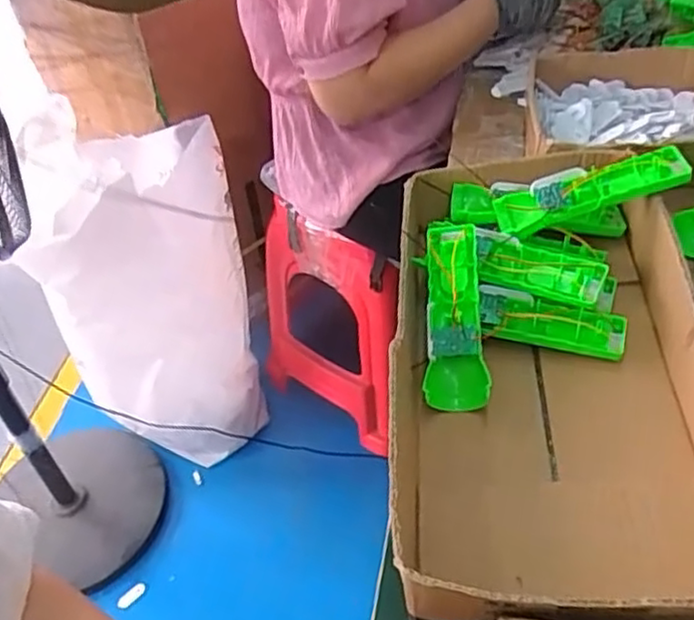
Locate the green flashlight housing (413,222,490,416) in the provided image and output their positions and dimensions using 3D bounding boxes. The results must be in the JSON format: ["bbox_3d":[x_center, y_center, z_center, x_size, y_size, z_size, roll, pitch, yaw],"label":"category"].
[{"bbox_3d":[0.088,0.000,0.582,0.049,0.032,0.171,-2,68,5],"label":"green flashlight housing"}]

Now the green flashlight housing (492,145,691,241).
[{"bbox_3d":[0.212,-0.105,0.612,0.162,0.031,0.035,-14,42,18],"label":"green flashlight housing"}]

